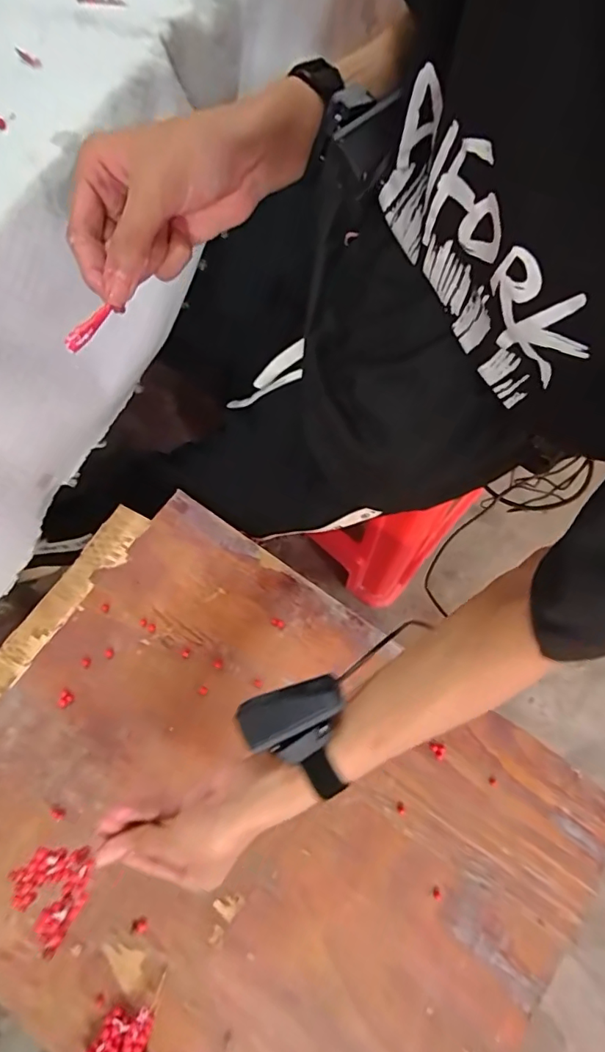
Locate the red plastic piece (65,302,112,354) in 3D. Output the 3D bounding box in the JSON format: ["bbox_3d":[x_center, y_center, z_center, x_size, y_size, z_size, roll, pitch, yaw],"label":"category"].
[{"bbox_3d":[-0.114,-0.105,0.265,0.005,0.008,0.032,30,71,9],"label":"red plastic piece"}]

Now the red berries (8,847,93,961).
[{"bbox_3d":[-0.183,0.267,0.369,0.059,0.019,0.055,39,75,12],"label":"red berries"}]

